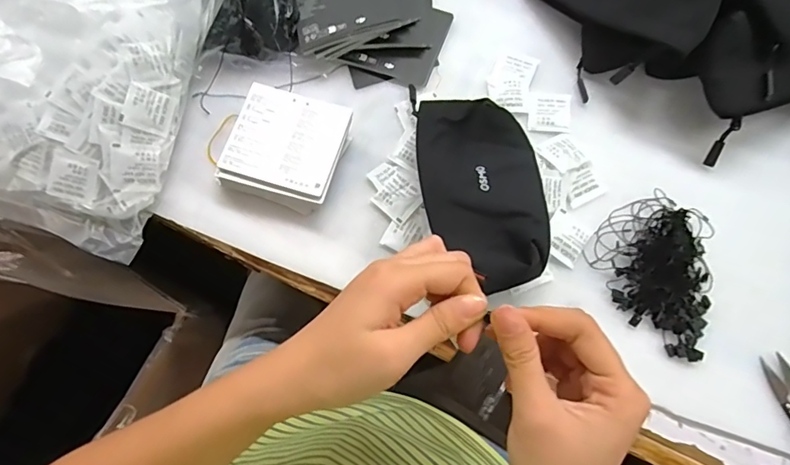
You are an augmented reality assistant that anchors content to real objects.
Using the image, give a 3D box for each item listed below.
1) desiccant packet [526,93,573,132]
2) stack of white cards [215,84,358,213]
[{"bbox_3d":[0.150,-0.116,0.456,0.040,0.004,0.041,5,75,4],"label":"desiccant packet"},{"bbox_3d":[-0.102,-0.080,0.445,0.109,0.035,0.101,14,76,7],"label":"stack of white cards"}]

